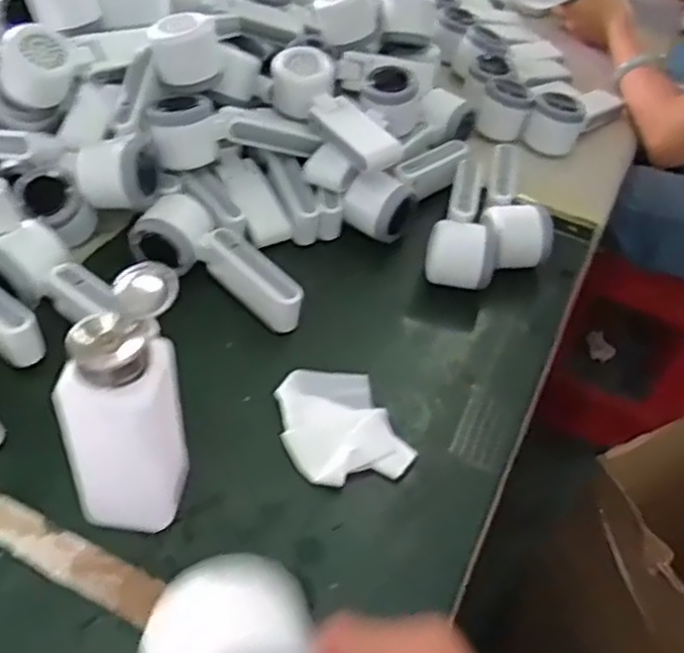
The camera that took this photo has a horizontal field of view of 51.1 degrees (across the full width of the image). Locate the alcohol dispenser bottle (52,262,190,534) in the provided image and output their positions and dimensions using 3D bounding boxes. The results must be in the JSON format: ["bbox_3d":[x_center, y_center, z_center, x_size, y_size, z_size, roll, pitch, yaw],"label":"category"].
[{"bbox_3d":[-0.130,0.054,0.435,0.064,0.176,0.068,1,48,-7],"label":"alcohol dispenser bottle"}]

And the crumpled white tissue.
[{"bbox_3d":[-0.004,0.070,0.541,0.083,0.015,0.107,-17,52,-21],"label":"crumpled white tissue"}]

